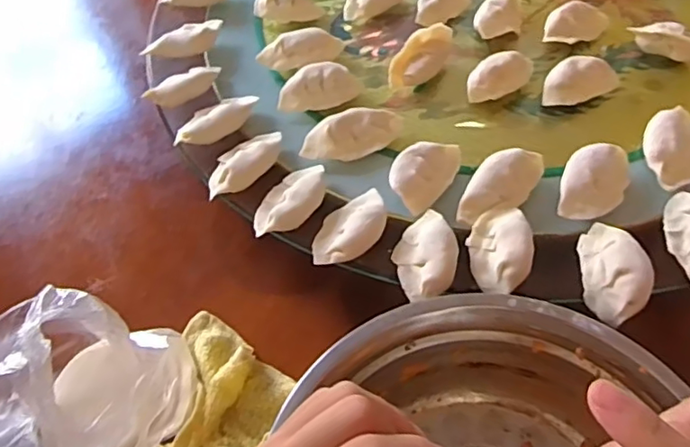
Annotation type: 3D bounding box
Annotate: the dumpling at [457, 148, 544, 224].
[{"bbox_3d":[0.112,-0.028,0.424,0.036,0.025,0.077,33,63,25],"label":"dumpling"}]

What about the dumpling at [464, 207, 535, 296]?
[{"bbox_3d":[0.103,0.014,0.391,0.039,0.019,0.066,-3,54,3],"label":"dumpling"}]

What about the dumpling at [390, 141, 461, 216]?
[{"bbox_3d":[0.058,-0.036,0.435,0.039,0.025,0.065,22,59,19],"label":"dumpling"}]

